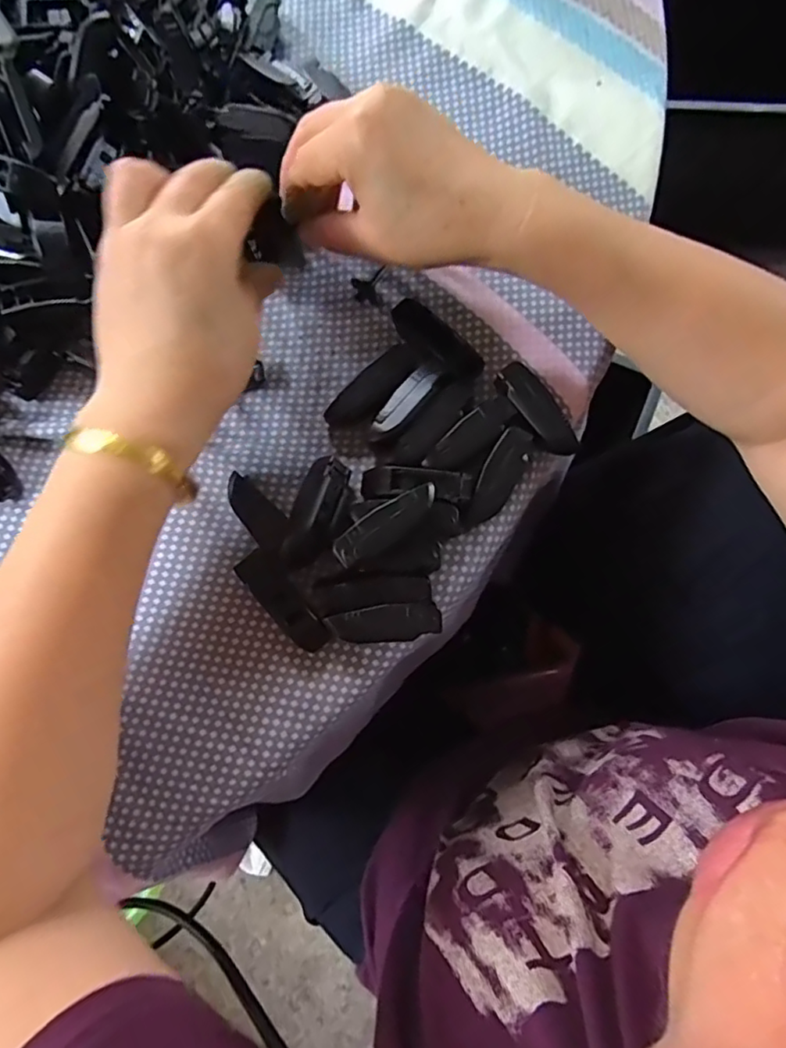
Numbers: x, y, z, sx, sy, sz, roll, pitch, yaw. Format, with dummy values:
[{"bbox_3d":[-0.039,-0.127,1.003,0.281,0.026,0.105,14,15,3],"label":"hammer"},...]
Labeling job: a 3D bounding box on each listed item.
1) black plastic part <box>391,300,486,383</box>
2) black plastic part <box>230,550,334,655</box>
[{"bbox_3d":[0.021,-0.095,0.310,0.021,0.017,0.057,-43,82,-8],"label":"black plastic part"},{"bbox_3d":[-0.052,0.037,0.286,0.019,0.014,0.055,-39,82,-8],"label":"black plastic part"}]

